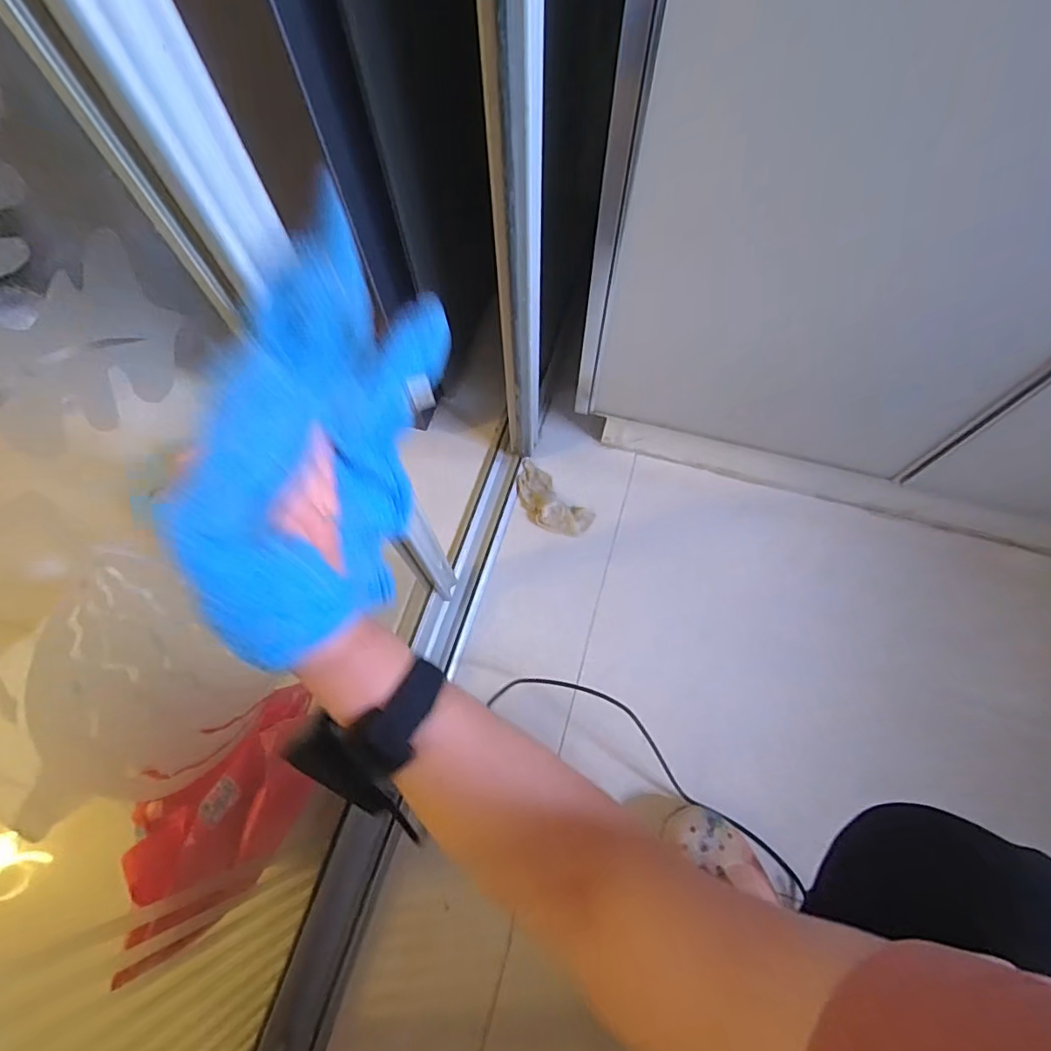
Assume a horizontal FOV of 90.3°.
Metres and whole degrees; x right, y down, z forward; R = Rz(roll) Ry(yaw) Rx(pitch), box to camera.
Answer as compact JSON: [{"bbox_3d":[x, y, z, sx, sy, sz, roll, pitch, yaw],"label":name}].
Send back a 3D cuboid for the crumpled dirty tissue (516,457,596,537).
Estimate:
[{"bbox_3d":[0.032,-0.035,0.769,0.137,0.020,0.070,43,78,10],"label":"crumpled dirty tissue"}]

